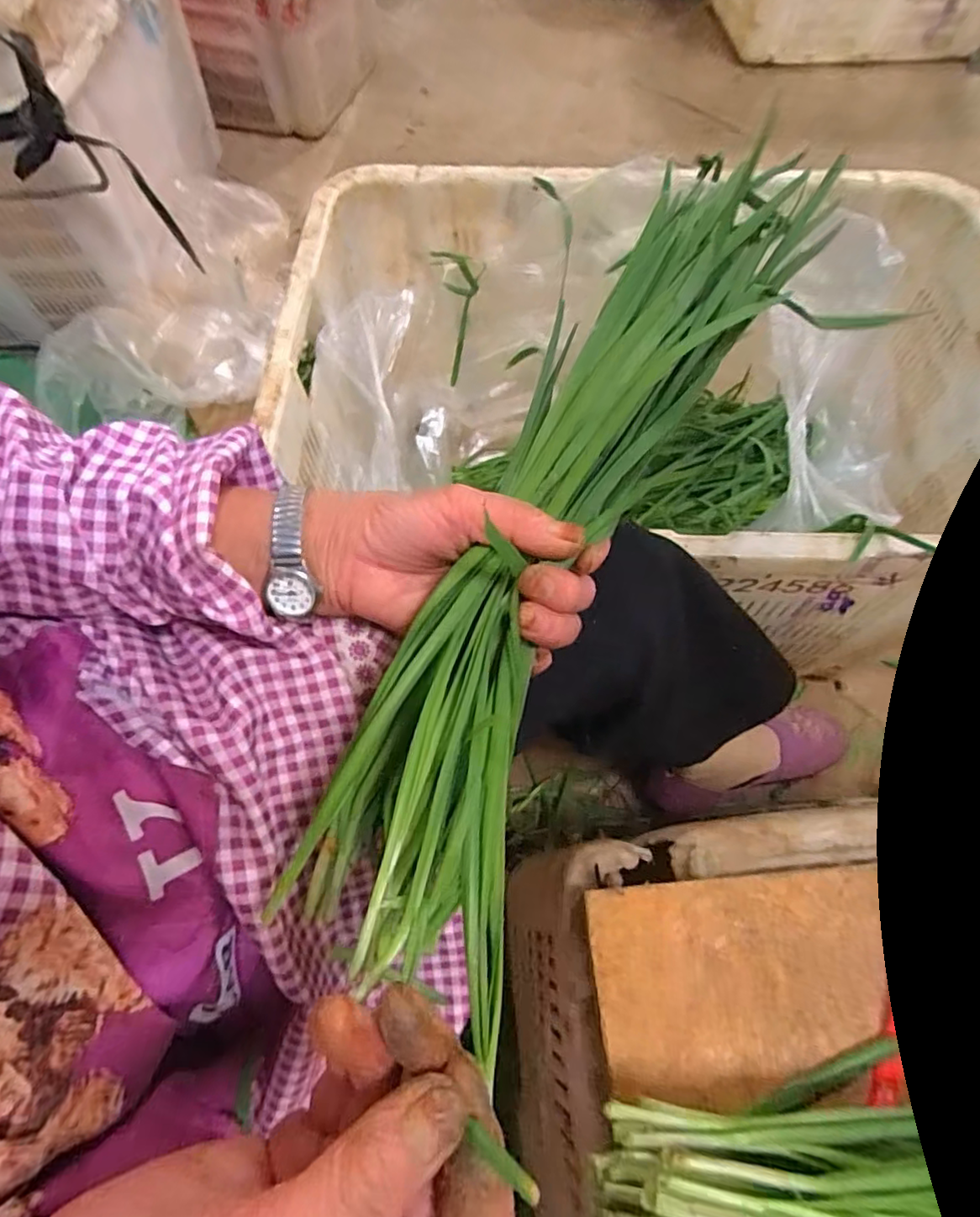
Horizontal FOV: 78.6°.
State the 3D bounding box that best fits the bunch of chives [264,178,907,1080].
[{"bbox_3d":[0.037,-0.044,0.259,0.093,0.061,0.373,24,78,11],"label":"bunch of chives"}]

